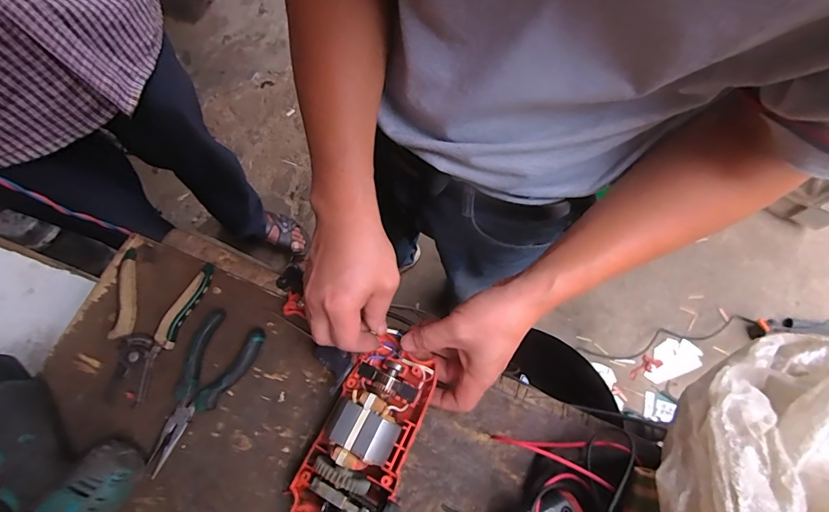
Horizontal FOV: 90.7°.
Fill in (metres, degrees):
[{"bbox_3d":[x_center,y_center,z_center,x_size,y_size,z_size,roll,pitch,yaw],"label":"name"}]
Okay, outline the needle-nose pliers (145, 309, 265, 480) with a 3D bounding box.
[{"bbox_3d":[-0.216,0.132,0.409,0.069,0.020,0.150,22,71,10],"label":"needle-nose pliers"}]

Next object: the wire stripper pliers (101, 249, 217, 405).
[{"bbox_3d":[-0.286,0.070,0.429,0.099,0.017,0.147,15,70,7],"label":"wire stripper pliers"}]

